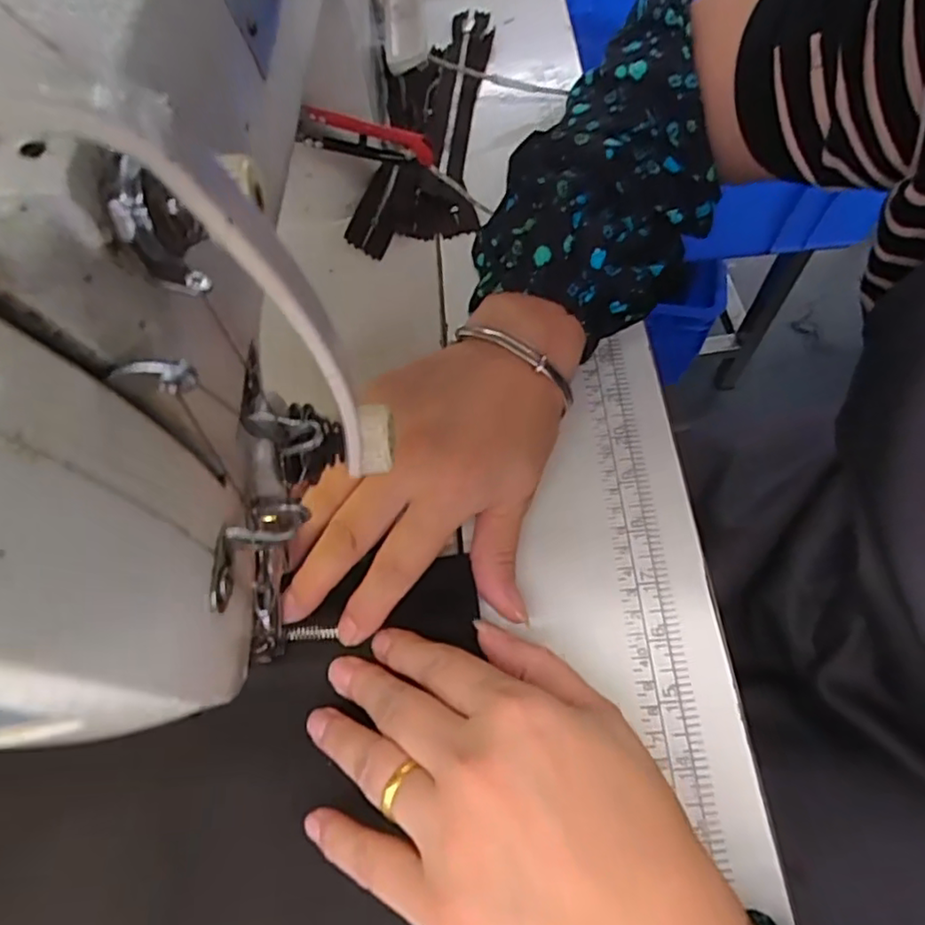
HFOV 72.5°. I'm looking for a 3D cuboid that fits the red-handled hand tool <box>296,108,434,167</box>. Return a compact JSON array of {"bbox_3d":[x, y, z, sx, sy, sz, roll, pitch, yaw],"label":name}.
[{"bbox_3d":[-0.052,-0.176,0.341,0.072,0.025,0.008,5,62,-13],"label":"red-handled hand tool"}]

